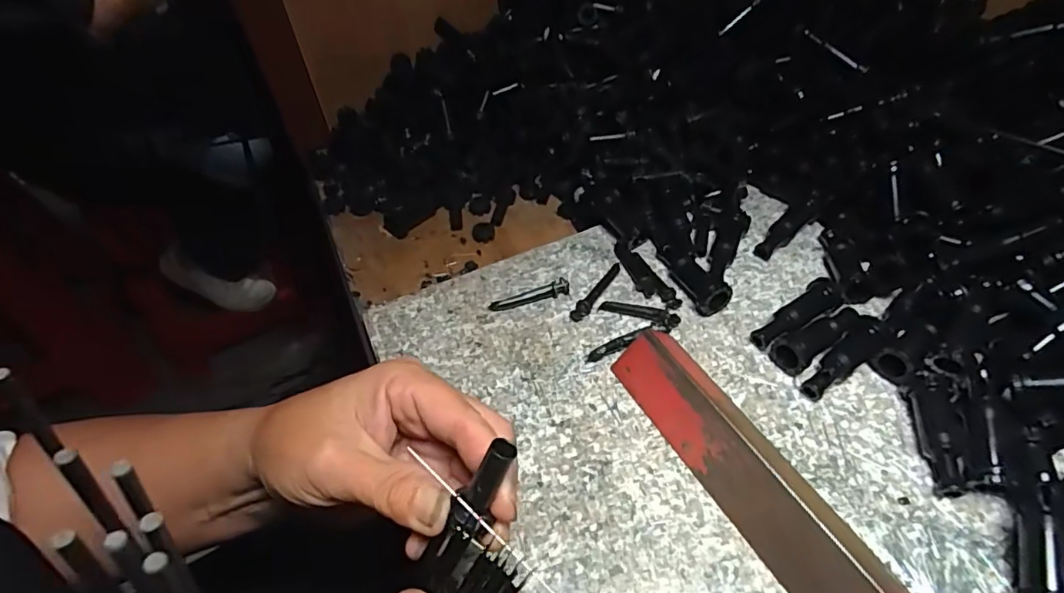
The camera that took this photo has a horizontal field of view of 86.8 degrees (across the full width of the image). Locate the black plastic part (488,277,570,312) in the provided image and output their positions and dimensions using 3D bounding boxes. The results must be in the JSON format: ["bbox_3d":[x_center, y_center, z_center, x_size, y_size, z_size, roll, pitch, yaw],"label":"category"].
[{"bbox_3d":[-0.002,0.000,0.402,0.059,0.006,0.013,-16,48,-10],"label":"black plastic part"}]

